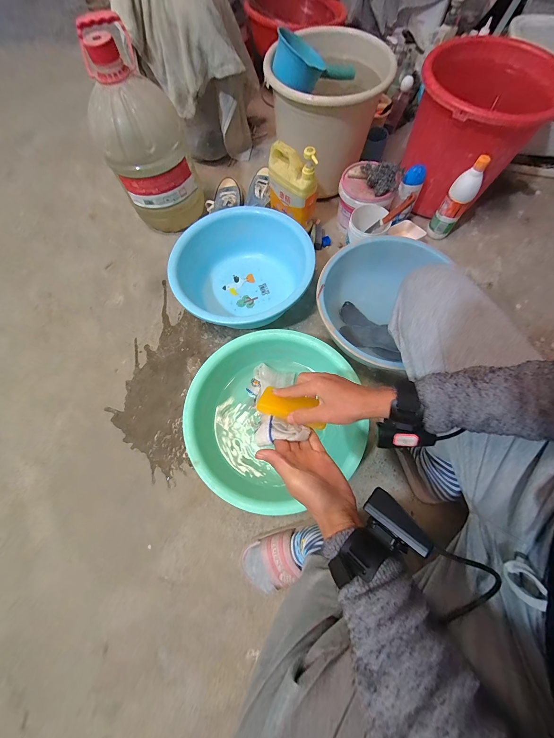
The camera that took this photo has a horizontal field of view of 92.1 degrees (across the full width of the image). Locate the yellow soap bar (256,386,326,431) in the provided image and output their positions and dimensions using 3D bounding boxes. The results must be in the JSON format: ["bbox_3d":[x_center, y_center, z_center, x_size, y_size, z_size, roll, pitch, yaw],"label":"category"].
[{"bbox_3d":[0.023,0.057,0.394,0.098,0.020,0.044,18,70,8],"label":"yellow soap bar"}]

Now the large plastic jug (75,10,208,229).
[{"bbox_3d":[-0.349,-0.595,0.734,0.205,0.400,0.188,-9,69,-2],"label":"large plastic jug"}]

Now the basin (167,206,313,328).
[{"bbox_3d":[-0.085,-0.250,0.724,0.359,0.130,0.343,-34,72,-11],"label":"basin"}]

